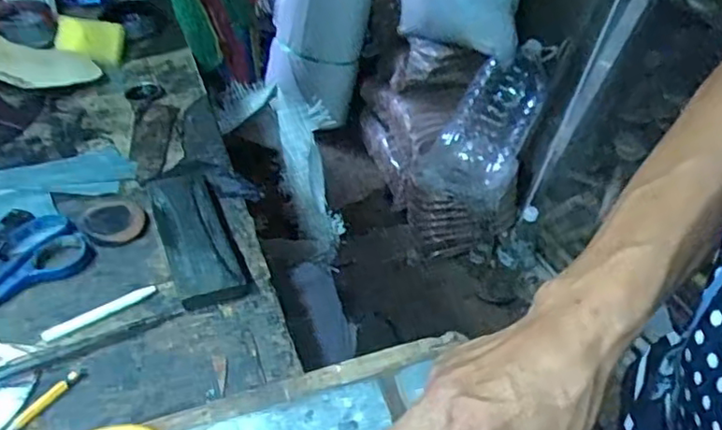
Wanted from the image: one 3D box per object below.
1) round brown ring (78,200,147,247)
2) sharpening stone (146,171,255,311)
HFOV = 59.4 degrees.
[{"bbox_3d":[-0.218,0.005,0.555,0.055,0.008,0.059,1,40,-1],"label":"round brown ring"},{"bbox_3d":[-0.143,0.012,0.543,0.057,0.024,0.157,-16,43,-19],"label":"sharpening stone"}]

